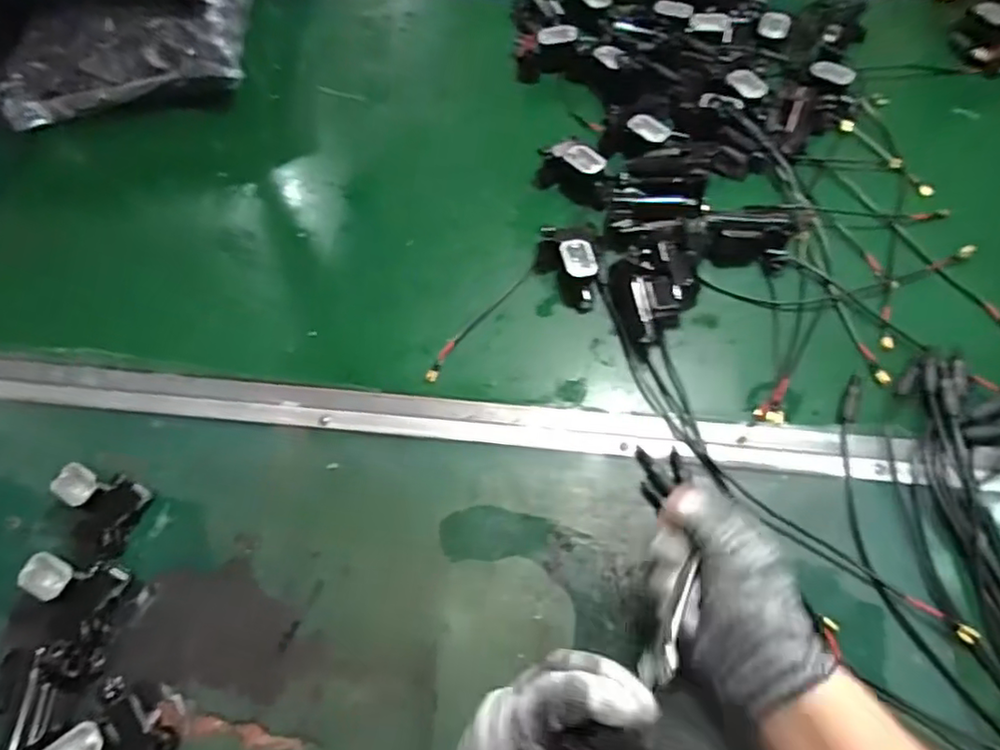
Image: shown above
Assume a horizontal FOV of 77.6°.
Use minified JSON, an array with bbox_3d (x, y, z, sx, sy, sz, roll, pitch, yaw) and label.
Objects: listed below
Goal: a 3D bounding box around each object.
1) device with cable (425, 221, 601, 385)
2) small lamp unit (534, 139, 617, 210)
[{"bbox_3d":[0.025,-0.064,0.571,0.075,0.037,0.207,36,71,21],"label":"device with cable"},{"bbox_3d":[0.086,-0.211,0.646,0.089,0.040,0.051,32,70,19],"label":"small lamp unit"}]

